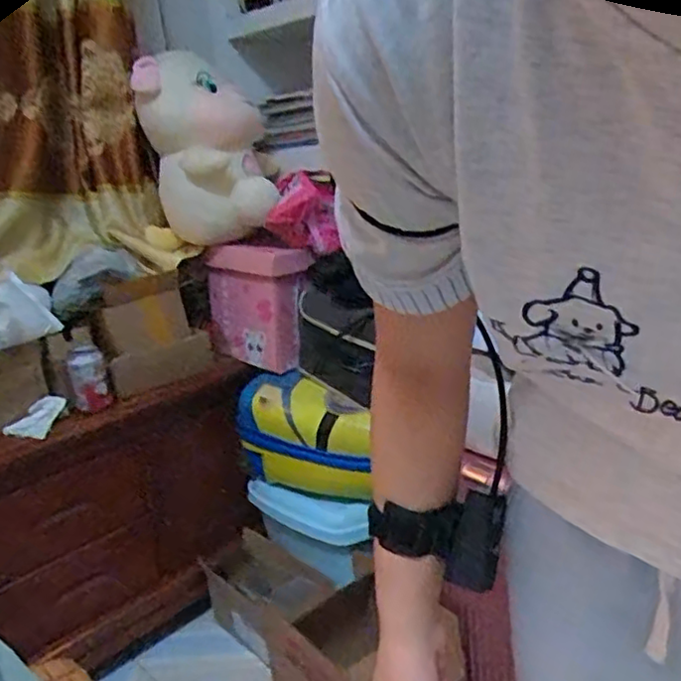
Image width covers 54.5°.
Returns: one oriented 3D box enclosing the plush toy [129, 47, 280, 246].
[{"bbox_3d":[-0.267,-0.382,1.326,0.240,0.362,0.180,-9,18,-8],"label":"plush toy"}]

